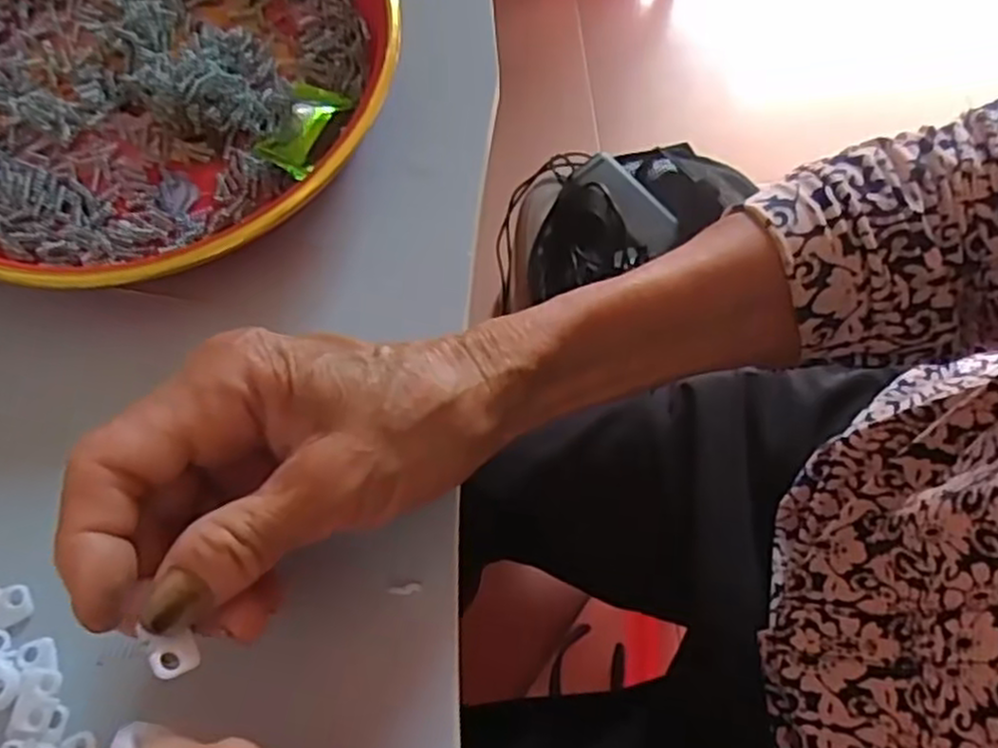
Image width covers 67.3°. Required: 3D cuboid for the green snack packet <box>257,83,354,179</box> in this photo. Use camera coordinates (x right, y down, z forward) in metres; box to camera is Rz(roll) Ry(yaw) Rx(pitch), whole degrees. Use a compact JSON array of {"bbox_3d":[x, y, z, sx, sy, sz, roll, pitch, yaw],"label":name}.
[{"bbox_3d":[-0.081,-0.103,0.306,0.024,0.013,0.048,15,66,7],"label":"green snack packet"}]

